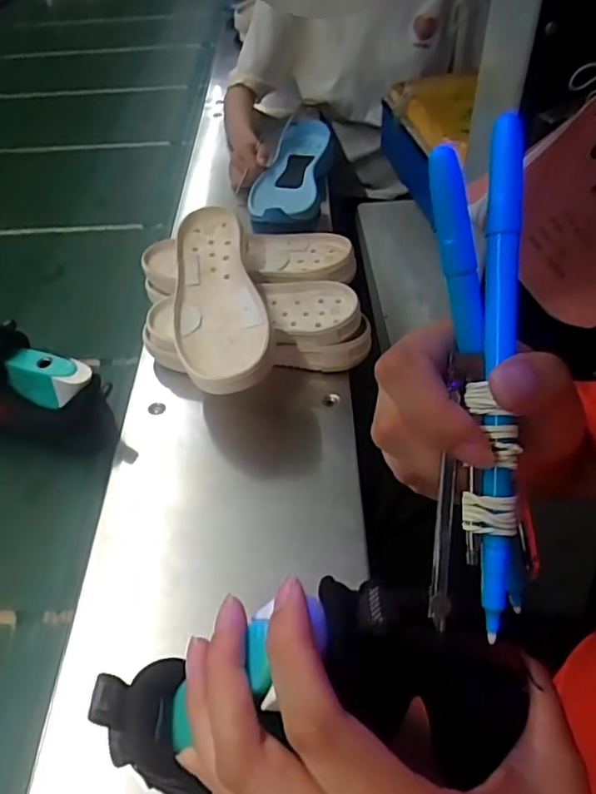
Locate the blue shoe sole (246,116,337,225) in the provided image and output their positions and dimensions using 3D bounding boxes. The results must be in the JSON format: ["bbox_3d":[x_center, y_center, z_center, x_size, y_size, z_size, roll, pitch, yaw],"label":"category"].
[{"bbox_3d":[-0.011,-0.346,0.909,0.114,0.072,0.278,7,47,12],"label":"blue shoe sole"}]

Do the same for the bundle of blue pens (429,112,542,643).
[{"bbox_3d":[0.059,-0.007,0.187,0.031,0.161,0.014,0,-1,7],"label":"bundle of blue pens"}]

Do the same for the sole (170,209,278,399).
[{"bbox_3d":[-0.085,-0.108,0.615,0.094,0.029,0.258,-11,56,-5],"label":"sole"}]

